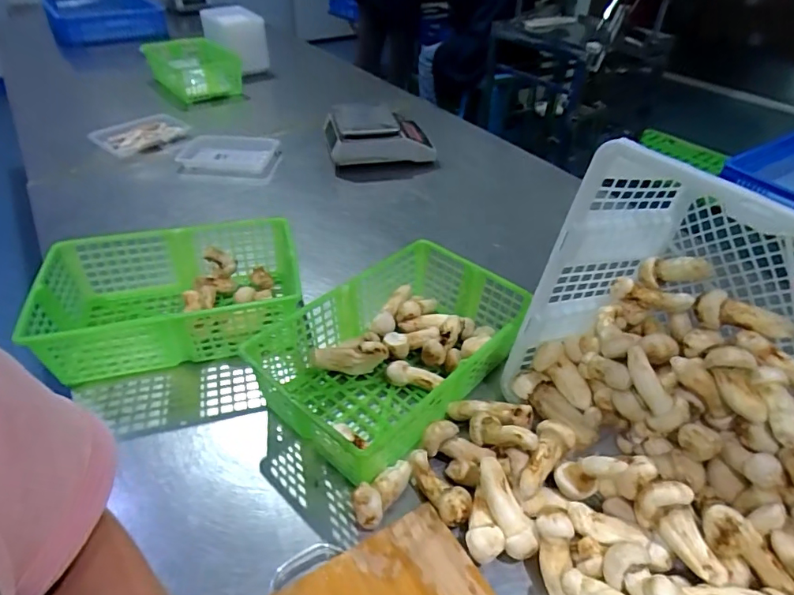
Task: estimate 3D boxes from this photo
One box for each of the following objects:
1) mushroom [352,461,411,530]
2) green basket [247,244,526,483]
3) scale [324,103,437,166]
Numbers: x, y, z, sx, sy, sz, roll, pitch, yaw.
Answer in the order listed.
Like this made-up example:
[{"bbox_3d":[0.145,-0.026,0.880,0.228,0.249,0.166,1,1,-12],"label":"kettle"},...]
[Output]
[{"bbox_3d":[-0.016,0.204,0.531,0.033,0.028,0.078,24,44,25],"label":"mushroom"},{"bbox_3d":[-0.003,0.059,0.661,0.234,0.100,0.322,27,45,28],"label":"green basket"},{"bbox_3d":[-0.045,-0.402,1.212,0.251,0.110,0.180,-8,40,-12],"label":"scale"}]

